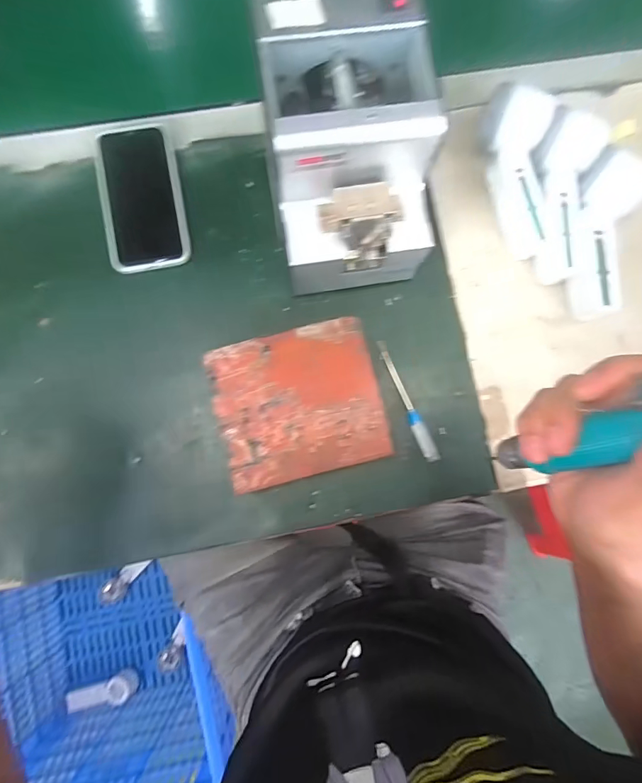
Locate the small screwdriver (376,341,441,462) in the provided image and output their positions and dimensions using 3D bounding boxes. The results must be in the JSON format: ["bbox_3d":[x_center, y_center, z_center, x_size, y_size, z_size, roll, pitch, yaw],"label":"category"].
[{"bbox_3d":[0.083,0.009,0.410,0.013,0.007,0.125,-23,83,-5],"label":"small screwdriver"}]

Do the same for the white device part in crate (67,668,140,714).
[{"bbox_3d":[-0.519,0.714,0.997,0.167,0.058,0.052,-18,83,-4],"label":"white device part in crate"}]

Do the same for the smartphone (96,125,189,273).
[{"bbox_3d":[-0.179,-0.192,0.420,0.076,0.012,0.145,-11,82,-3],"label":"smartphone"}]

